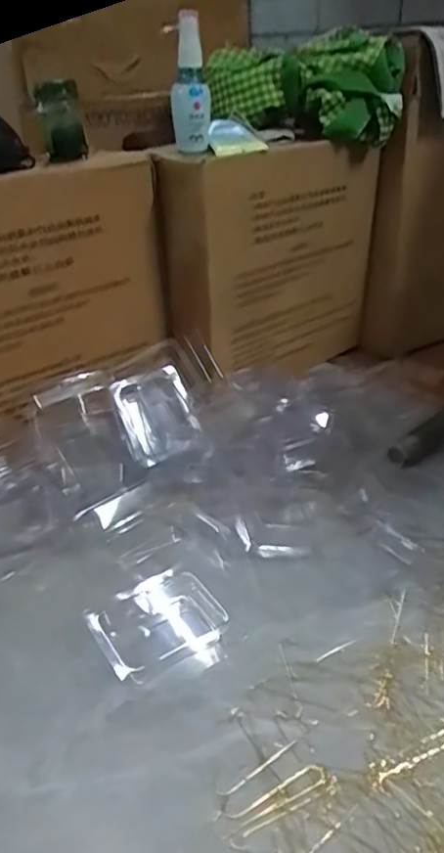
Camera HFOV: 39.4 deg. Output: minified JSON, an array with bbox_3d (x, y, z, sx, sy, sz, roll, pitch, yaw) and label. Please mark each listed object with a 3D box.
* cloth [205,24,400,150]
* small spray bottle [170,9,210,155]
[{"bbox_3d":[0.086,-0.372,0.683,0.212,0.093,0.077,14,34,24],"label":"cloth"},{"bbox_3d":[-0.031,-0.325,0.595,0.038,0.115,0.029,-2,31,-1],"label":"small spray bottle"}]

